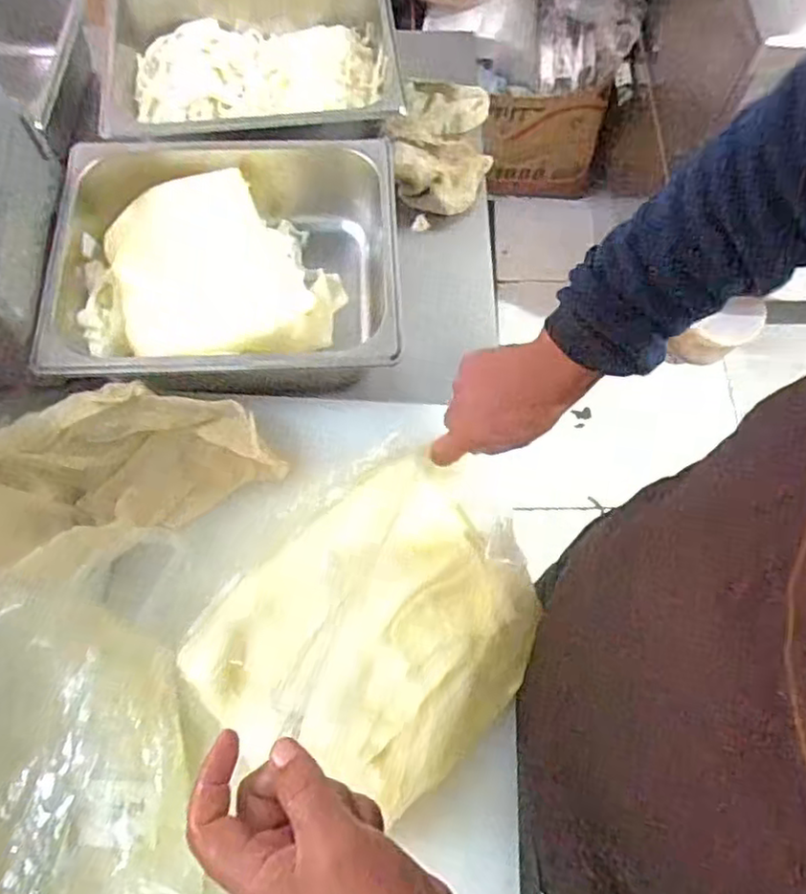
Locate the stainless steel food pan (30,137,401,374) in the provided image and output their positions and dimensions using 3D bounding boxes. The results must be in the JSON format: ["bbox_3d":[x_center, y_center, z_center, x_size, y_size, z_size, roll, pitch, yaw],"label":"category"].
[{"bbox_3d":[-0.173,-0.178,0.702,0.332,0.118,0.277,-3,67,-2],"label":"stainless steel food pan"}]

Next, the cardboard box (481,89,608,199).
[{"bbox_3d":[0.306,-0.663,1.521,0.262,0.275,0.070,-4,67,-3],"label":"cardboard box"}]

